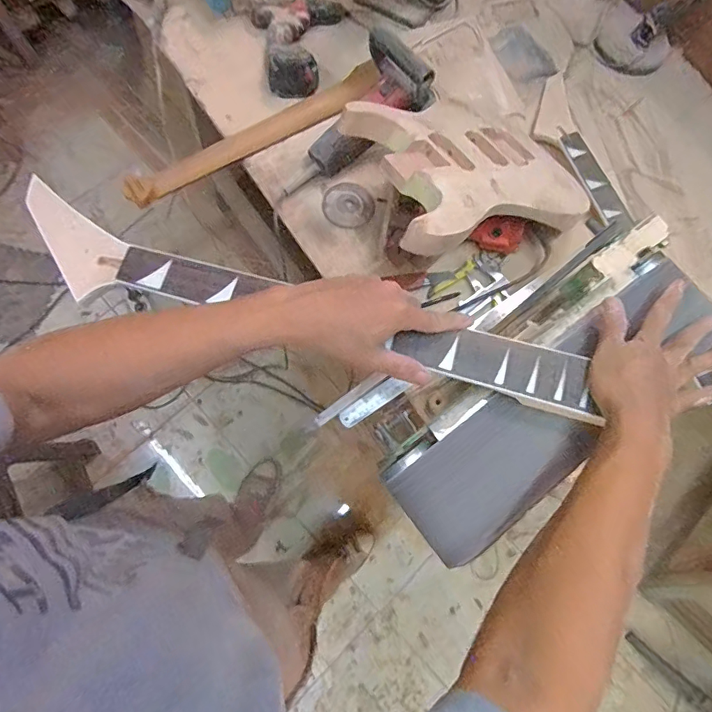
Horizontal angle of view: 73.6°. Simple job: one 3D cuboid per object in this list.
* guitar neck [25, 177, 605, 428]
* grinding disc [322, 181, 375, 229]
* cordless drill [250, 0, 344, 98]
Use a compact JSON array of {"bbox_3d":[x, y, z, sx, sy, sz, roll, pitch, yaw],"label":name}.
[{"bbox_3d":[-0.055,-0.043,0.466,0.583,0.021,0.074,17,77,2],"label":"guitar neck"},{"bbox_3d":[-0.014,-0.265,0.832,0.087,0.014,0.091,2,68,-4],"label":"grinding disc"},{"bbox_3d":[-0.109,-0.582,0.874,0.181,0.060,0.204,-2,75,-4],"label":"cordless drill"}]

